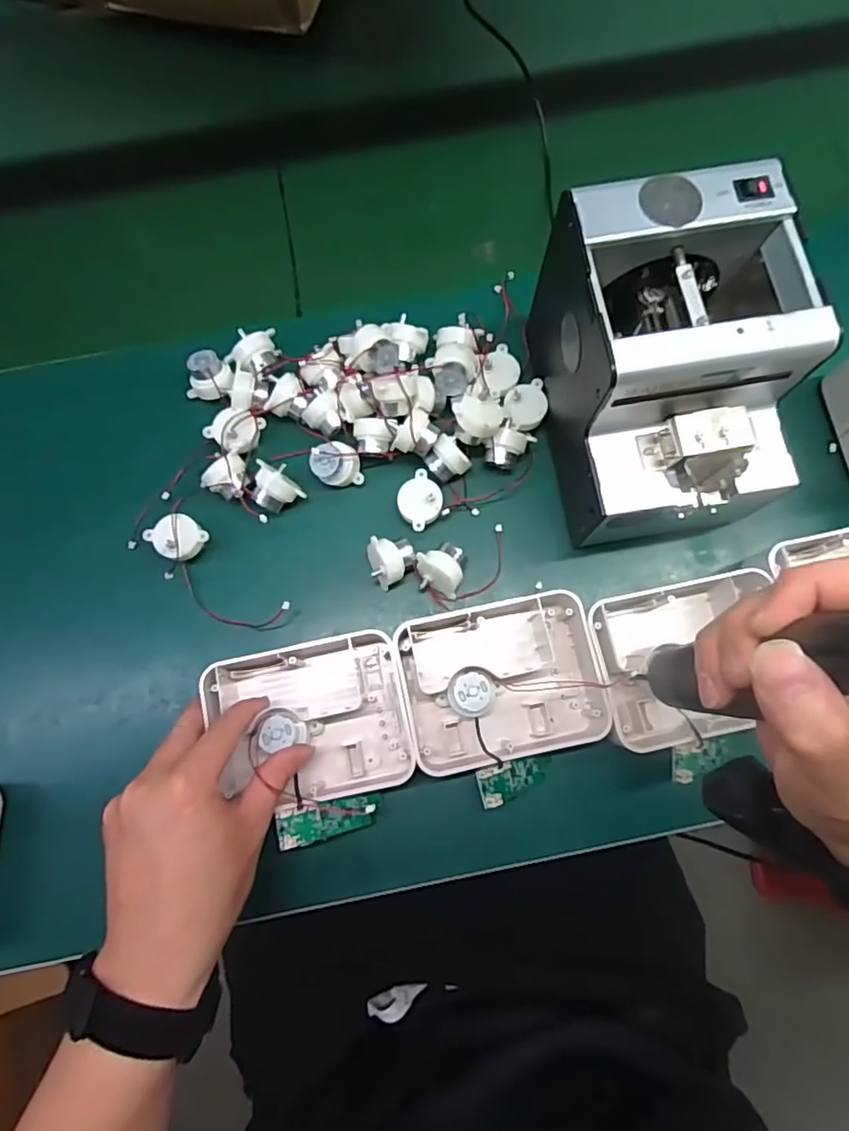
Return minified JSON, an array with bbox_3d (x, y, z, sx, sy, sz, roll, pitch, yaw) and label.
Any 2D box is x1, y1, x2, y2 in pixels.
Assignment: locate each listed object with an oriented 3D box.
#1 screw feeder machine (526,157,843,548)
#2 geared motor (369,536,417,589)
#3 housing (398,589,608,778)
[{"bbox_3d":[0.156,-0.123,0.380,0.125,0.148,0.168,-9,74,-2],"label":"screw feeder machine"},{"bbox_3d":[-0.025,-0.002,0.423,0.031,0.030,0.038,-8,95,-20],"label":"geared motor"},{"bbox_3d":[0.051,0.079,0.398,0.124,0.047,0.098,-12,74,-2],"label":"housing"}]

